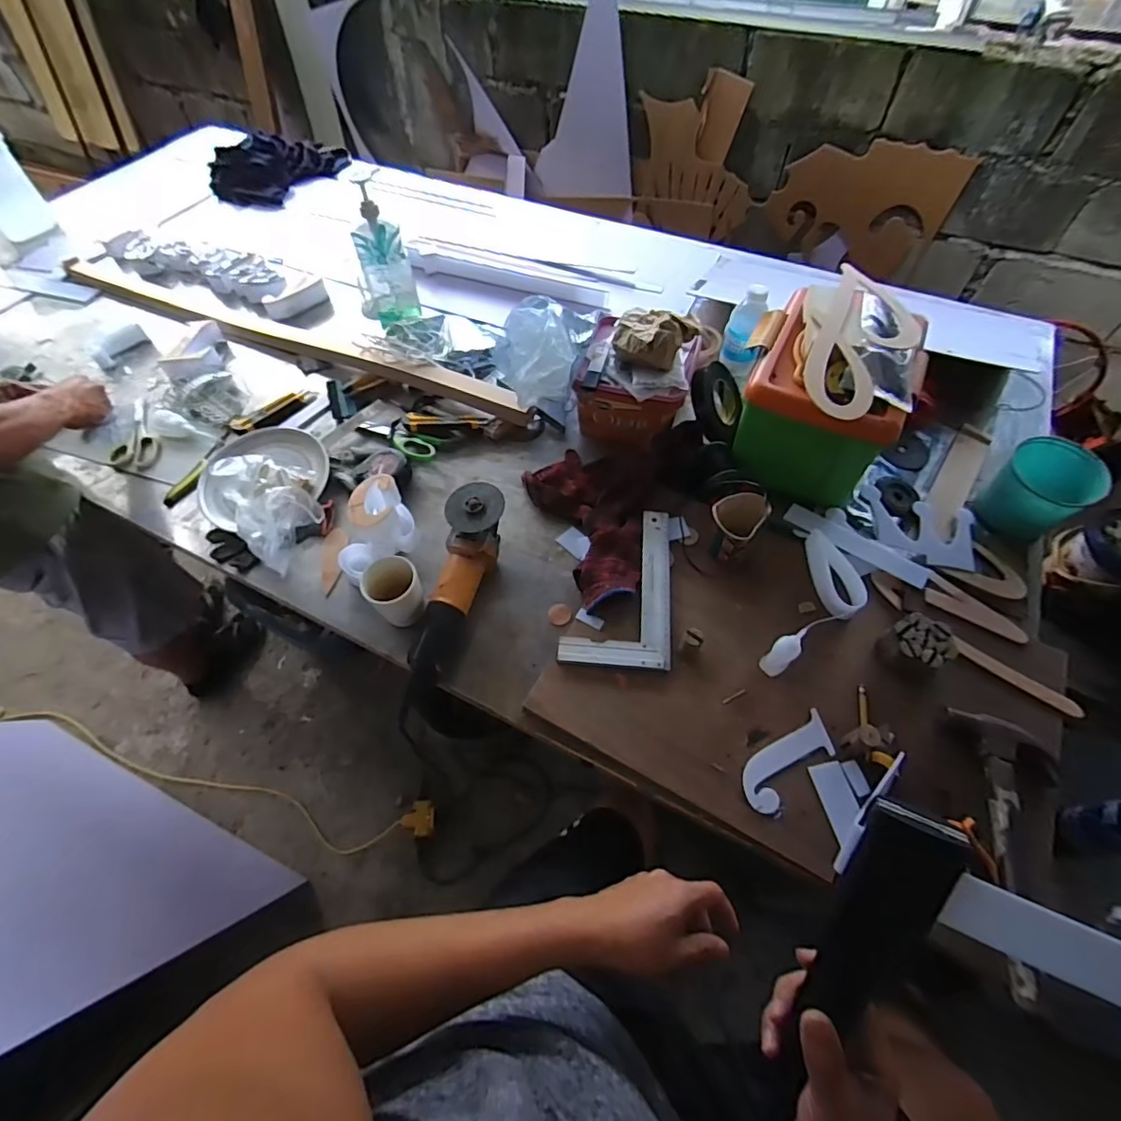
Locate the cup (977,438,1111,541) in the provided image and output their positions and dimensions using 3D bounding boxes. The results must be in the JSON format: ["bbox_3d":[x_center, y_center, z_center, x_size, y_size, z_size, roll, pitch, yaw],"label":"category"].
[{"bbox_3d":[0.704,-0.099,0.792,0.122,0.118,0.114,-1,58,2],"label":"cup"}]

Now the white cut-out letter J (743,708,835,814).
[{"bbox_3d":[0.278,0.242,0.643,0.143,0.007,0.054,-33,63,-16],"label":"white cut-out letter J"}]

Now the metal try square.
[{"bbox_3d":[0.085,0.033,0.769,0.147,0.026,0.252,4,59,5],"label":"metal try square"}]

